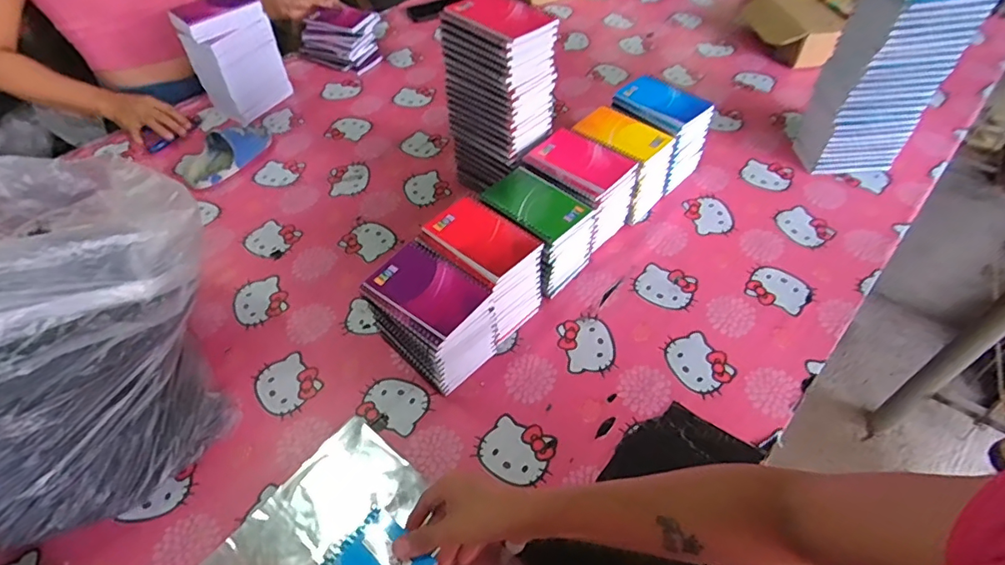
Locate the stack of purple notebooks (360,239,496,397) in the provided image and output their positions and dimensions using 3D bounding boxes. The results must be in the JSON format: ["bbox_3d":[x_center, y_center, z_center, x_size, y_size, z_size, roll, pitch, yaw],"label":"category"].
[{"bbox_3d":[-0.083,0.045,0.645,0.145,0.133,0.098,34,59,26],"label":"stack of purple notebooks"}]

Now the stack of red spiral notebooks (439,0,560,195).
[{"bbox_3d":[-0.001,-0.253,0.787,0.130,0.289,0.095,34,59,26],"label":"stack of red spiral notebooks"}]

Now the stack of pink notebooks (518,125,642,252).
[{"bbox_3d":[0.111,-0.133,0.786,0.136,0.128,0.102,32,58,25],"label":"stack of pink notebooks"}]

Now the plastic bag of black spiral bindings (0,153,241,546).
[{"bbox_3d":[-0.494,0.034,0.585,0.346,0.263,0.401,-30,56,-21],"label":"plastic bag of black spiral bindings"}]

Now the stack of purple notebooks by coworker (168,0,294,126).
[{"bbox_3d":[-0.498,-0.422,1.001,0.095,0.200,0.147,28,57,23],"label":"stack of purple notebooks by coworker"}]

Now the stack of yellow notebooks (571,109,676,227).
[{"bbox_3d":[0.182,-0.187,0.830,0.138,0.127,0.098,36,60,27],"label":"stack of yellow notebooks"}]

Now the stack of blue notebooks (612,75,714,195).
[{"bbox_3d":[0.251,-0.240,0.881,0.140,0.136,0.110,35,59,26],"label":"stack of blue notebooks"}]

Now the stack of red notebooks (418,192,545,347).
[{"bbox_3d":[-0.026,-0.017,0.697,0.137,0.124,0.099,36,60,27],"label":"stack of red notebooks"}]

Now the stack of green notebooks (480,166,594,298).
[{"bbox_3d":[0.042,-0.075,0.734,0.137,0.123,0.100,33,59,26],"label":"stack of green notebooks"}]

